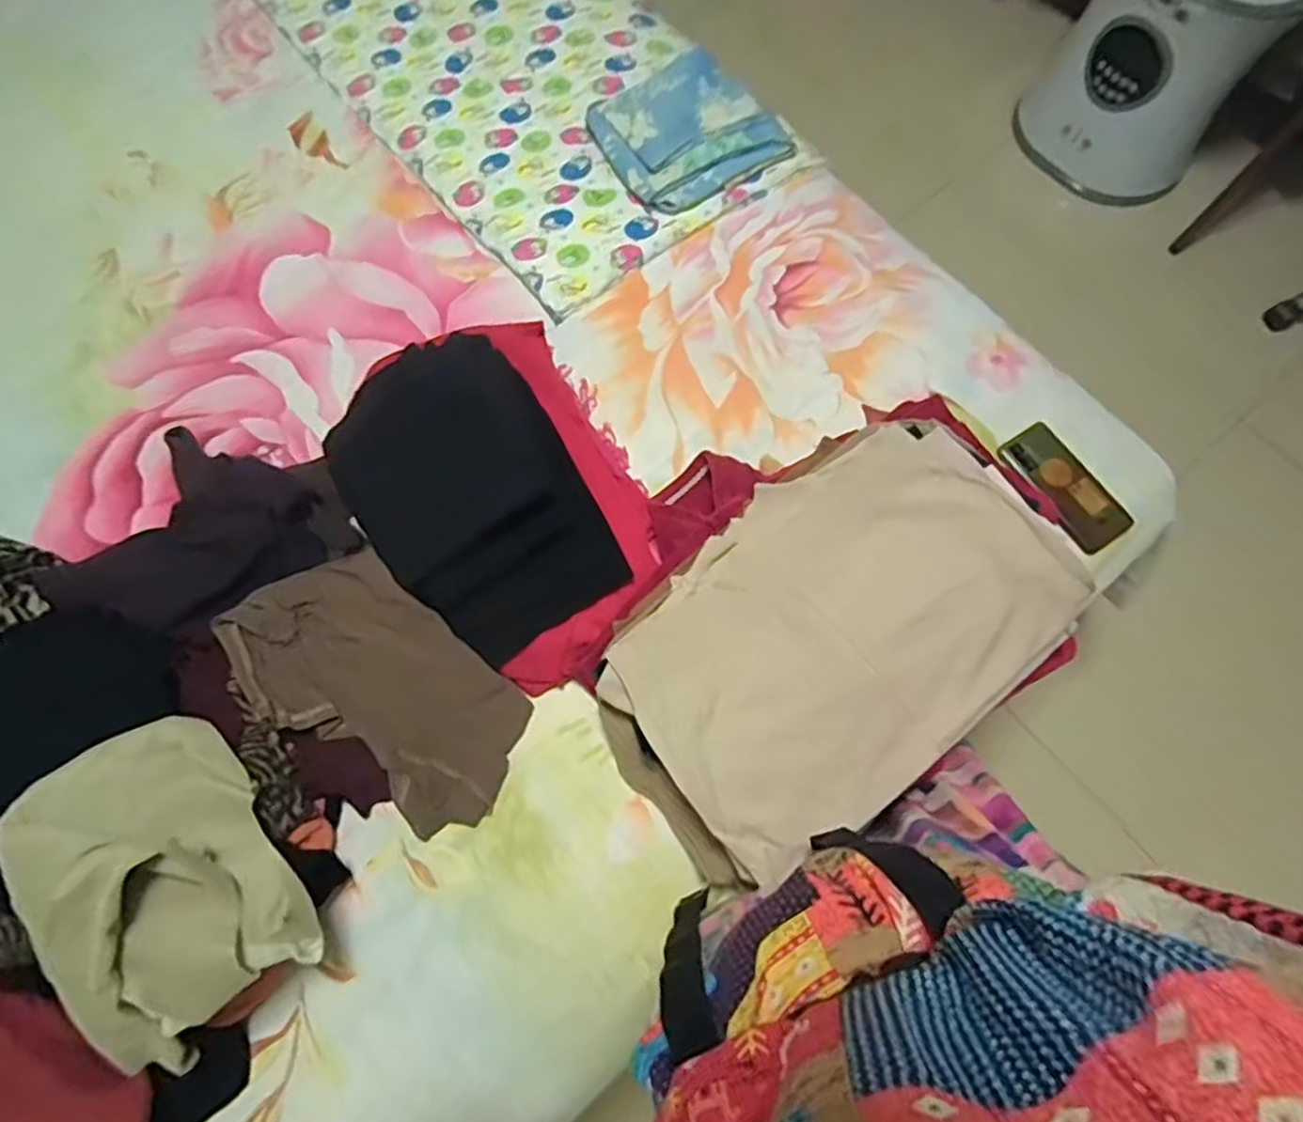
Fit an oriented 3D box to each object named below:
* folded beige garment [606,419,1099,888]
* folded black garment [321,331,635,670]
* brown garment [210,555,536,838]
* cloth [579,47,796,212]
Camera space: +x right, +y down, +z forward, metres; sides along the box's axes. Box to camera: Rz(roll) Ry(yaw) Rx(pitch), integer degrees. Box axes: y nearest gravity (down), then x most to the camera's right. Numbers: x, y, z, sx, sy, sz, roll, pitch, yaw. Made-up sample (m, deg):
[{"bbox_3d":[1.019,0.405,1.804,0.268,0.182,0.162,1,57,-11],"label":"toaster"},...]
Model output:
[{"bbox_3d":[0.186,0.061,0.679,0.420,0.040,0.282,-36,76,-10],"label":"folded beige garment"},{"bbox_3d":[-0.192,-0.075,0.744,0.229,0.114,0.327,-33,75,-9],"label":"folded black garment"},{"bbox_3d":[-0.282,0.131,0.745,0.320,0.062,0.180,41,77,12],"label":"brown garment"},{"bbox_3d":[0.054,-0.589,0.963,0.242,0.050,0.203,-31,75,-9],"label":"cloth"}]

